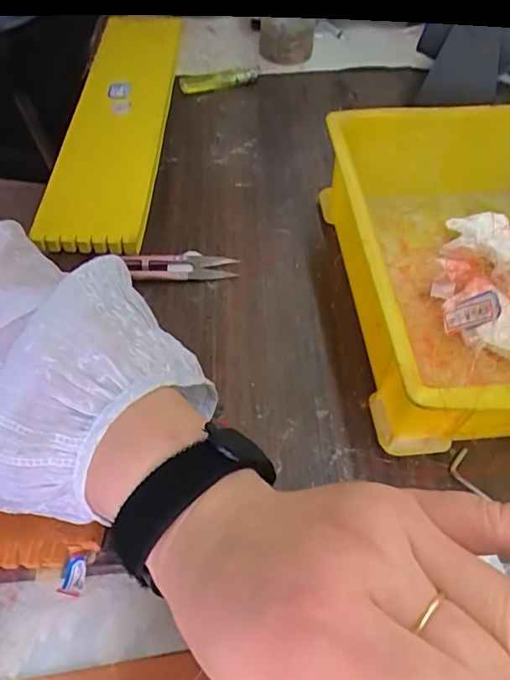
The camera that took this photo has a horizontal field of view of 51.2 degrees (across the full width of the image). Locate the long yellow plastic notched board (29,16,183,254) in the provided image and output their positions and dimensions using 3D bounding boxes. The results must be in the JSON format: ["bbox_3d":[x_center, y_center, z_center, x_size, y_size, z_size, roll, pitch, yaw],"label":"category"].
[{"bbox_3d":[-0.121,-0.201,0.476,0.080,0.016,0.318,3,57,-1],"label":"long yellow plastic notched board"}]

